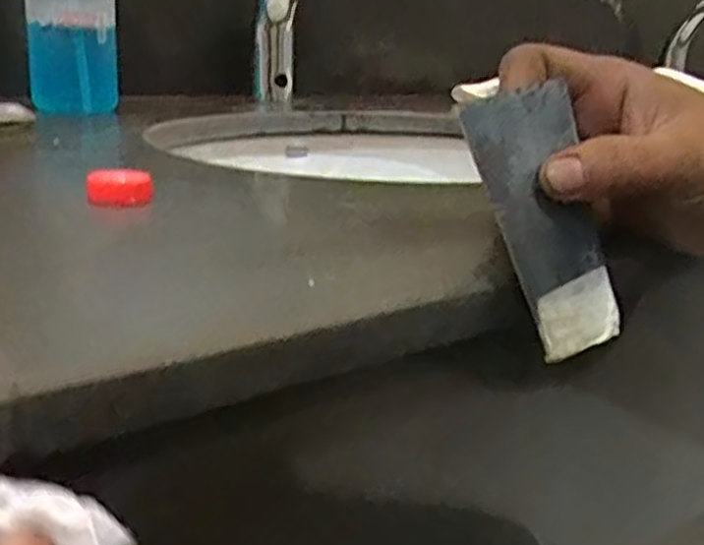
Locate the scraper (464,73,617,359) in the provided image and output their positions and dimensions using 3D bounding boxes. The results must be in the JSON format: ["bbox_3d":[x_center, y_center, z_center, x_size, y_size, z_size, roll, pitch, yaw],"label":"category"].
[{"bbox_3d":[0.076,-0.020,0.281,0.055,0.098,0.004,-25,6,-34],"label":"scraper"}]

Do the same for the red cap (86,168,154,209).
[{"bbox_3d":[-0.108,-0.039,0.349,0.029,0.015,0.014,-3,20,-20],"label":"red cap"}]

